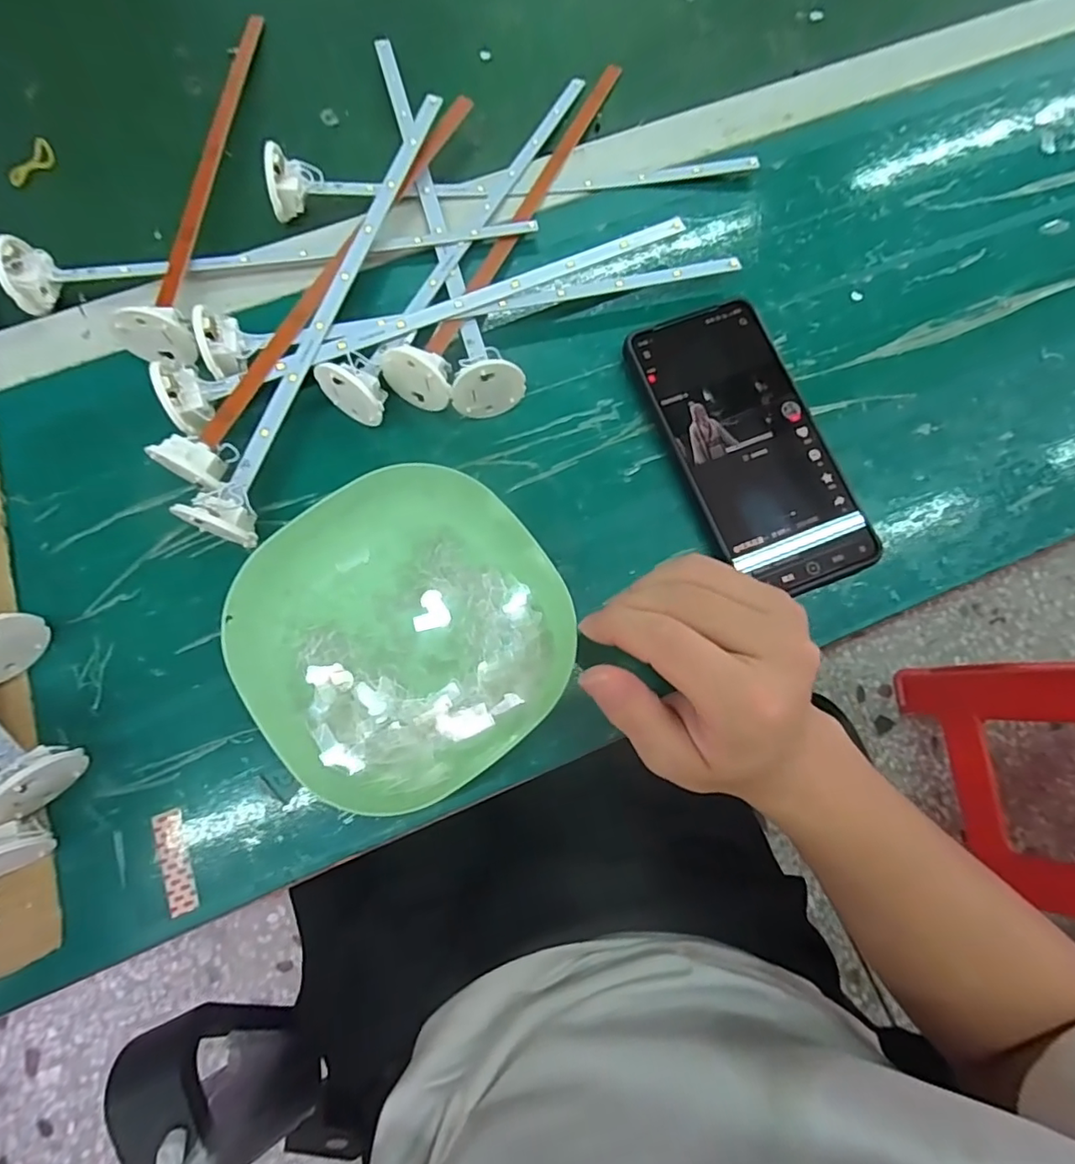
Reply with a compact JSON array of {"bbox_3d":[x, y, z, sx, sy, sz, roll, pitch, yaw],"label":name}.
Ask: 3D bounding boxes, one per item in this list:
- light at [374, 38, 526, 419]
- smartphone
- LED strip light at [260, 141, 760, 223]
[{"bbox_3d":[-0.059,-0.228,0.332,0.036,0.036,0.286,-14,74,-4],"label":"light"},{"bbox_3d":[0.110,-0.072,0.299,0.079,0.015,0.160,-21,75,-6],"label":"smartphone"},{"bbox_3d":[-0.013,-0.249,0.337,0.287,0.029,0.031,-7,74,-2],"label":"LED strip light"}]

